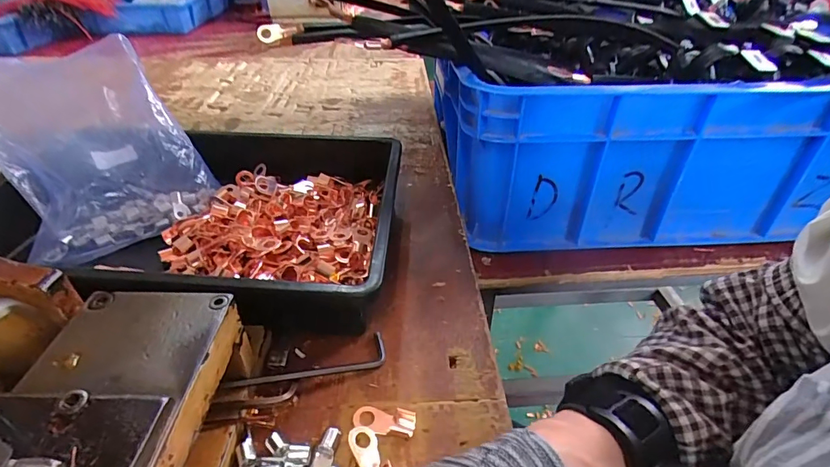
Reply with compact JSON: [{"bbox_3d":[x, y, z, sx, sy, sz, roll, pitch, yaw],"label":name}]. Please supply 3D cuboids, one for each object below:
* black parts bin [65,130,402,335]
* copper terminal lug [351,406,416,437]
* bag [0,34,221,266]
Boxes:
[{"bbox_3d":[-0.138,-0.017,0.416,0.237,0.062,0.259,3,37,0],"label":"black parts bin"},{"bbox_3d":[-0.020,0.121,0.284,0.041,0.008,0.016,8,37,7],"label":"copper terminal lug"},{"bbox_3d":[-0.337,-0.100,0.450,0.164,0.143,0.213,-28,46,-34],"label":"bag"}]

